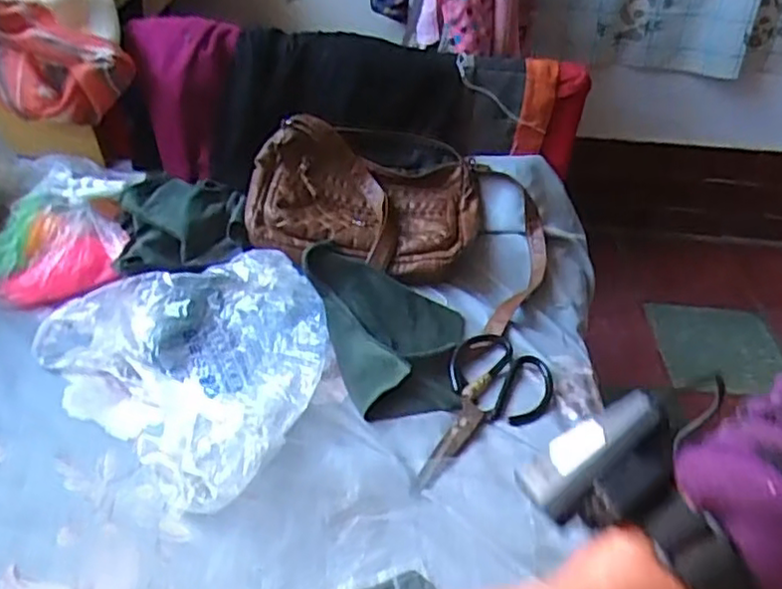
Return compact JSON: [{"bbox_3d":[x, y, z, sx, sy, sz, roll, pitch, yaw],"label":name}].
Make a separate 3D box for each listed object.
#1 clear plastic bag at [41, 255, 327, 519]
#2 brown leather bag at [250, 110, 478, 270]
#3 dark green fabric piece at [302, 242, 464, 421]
[{"bbox_3d":[-0.198,0.059,0.743,0.325,0.073,0.265,34,47,30],"label":"clear plastic bag"},{"bbox_3d":[-0.032,-0.116,0.887,0.295,0.112,0.192,8,39,2],"label":"brown leather bag"},{"bbox_3d":[-0.013,0.032,0.764,0.192,0.070,0.194,7,39,2],"label":"dark green fabric piece"}]

